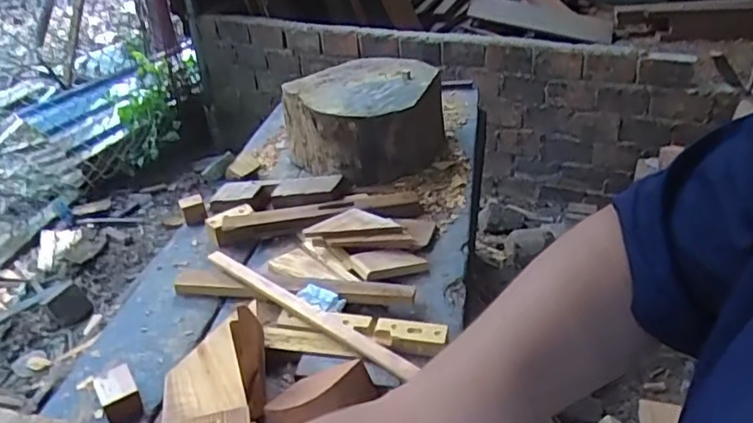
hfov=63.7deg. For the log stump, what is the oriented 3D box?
[{"bbox_3d":[-0.034,-0.244,1.505,0.367,0.191,0.345,-10,31,-11],"label":"log stump"}]

